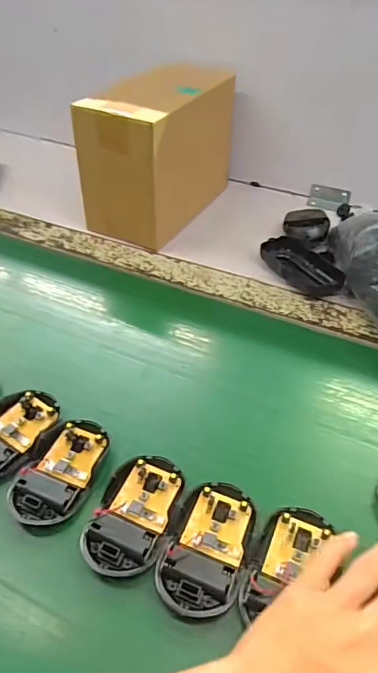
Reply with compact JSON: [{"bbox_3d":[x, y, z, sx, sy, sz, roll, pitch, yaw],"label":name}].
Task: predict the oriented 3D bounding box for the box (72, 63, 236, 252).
[{"bbox_3d":[-0.034,-0.252,0.645,0.118,0.164,0.216,24,50,24],"label":"box"}]

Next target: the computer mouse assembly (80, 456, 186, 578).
[{"bbox_3d":[-0.041,0.133,0.361,0.057,0.013,0.093,13,46,14],"label":"computer mouse assembly"}]

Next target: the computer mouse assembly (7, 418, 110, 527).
[{"bbox_3d":[-0.106,0.105,0.387,0.058,0.015,0.092,10,46,12],"label":"computer mouse assembly"}]

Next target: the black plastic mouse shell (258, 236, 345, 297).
[{"bbox_3d":[0.140,-0.087,0.576,0.065,0.020,0.108,-27,50,-23],"label":"black plastic mouse shell"}]

